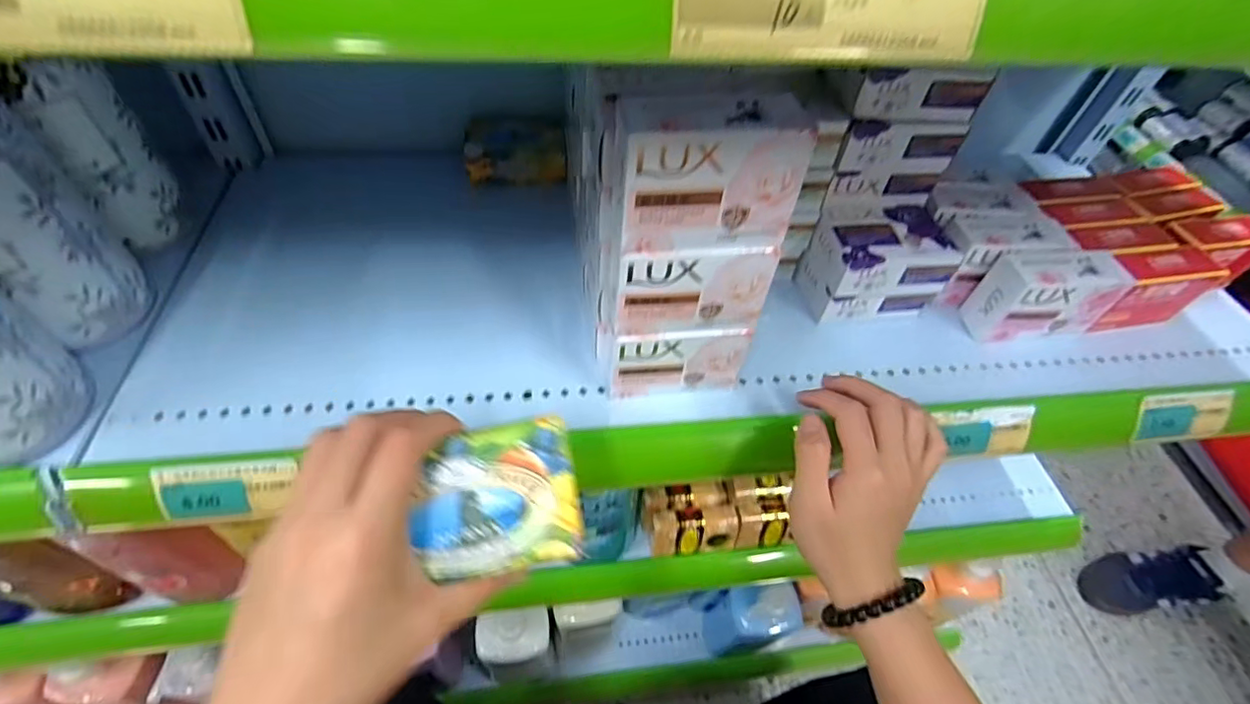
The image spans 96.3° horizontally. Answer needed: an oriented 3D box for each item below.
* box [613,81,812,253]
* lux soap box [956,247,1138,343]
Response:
[{"bbox_3d":[0.039,-0.090,0.280,0.092,0.067,0.040,-4,53,-8],"label":"box"},{"bbox_3d":[0.327,-0.043,0.436,0.094,0.063,0.043,-1,53,-6],"label":"lux soap box"}]

